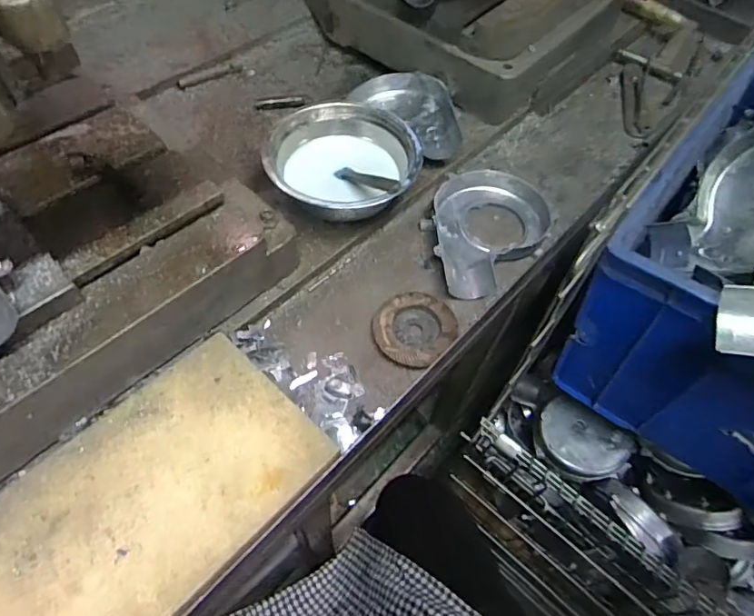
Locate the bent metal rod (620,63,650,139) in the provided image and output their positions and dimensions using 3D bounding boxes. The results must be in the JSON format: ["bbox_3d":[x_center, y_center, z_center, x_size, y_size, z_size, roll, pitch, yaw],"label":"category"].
[{"bbox_3d":[0.435,-0.355,0.850,0.041,0.014,0.196,15,57,5],"label":"bent metal rod"}]

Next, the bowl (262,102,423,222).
[{"bbox_3d":[-0.043,-0.179,0.624,0.181,0.061,0.161,12,57,3],"label":"bowl"}]

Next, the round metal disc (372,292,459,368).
[{"bbox_3d":[0.042,0.023,0.570,0.087,0.019,0.090,2,57,-3],"label":"round metal disc"}]

